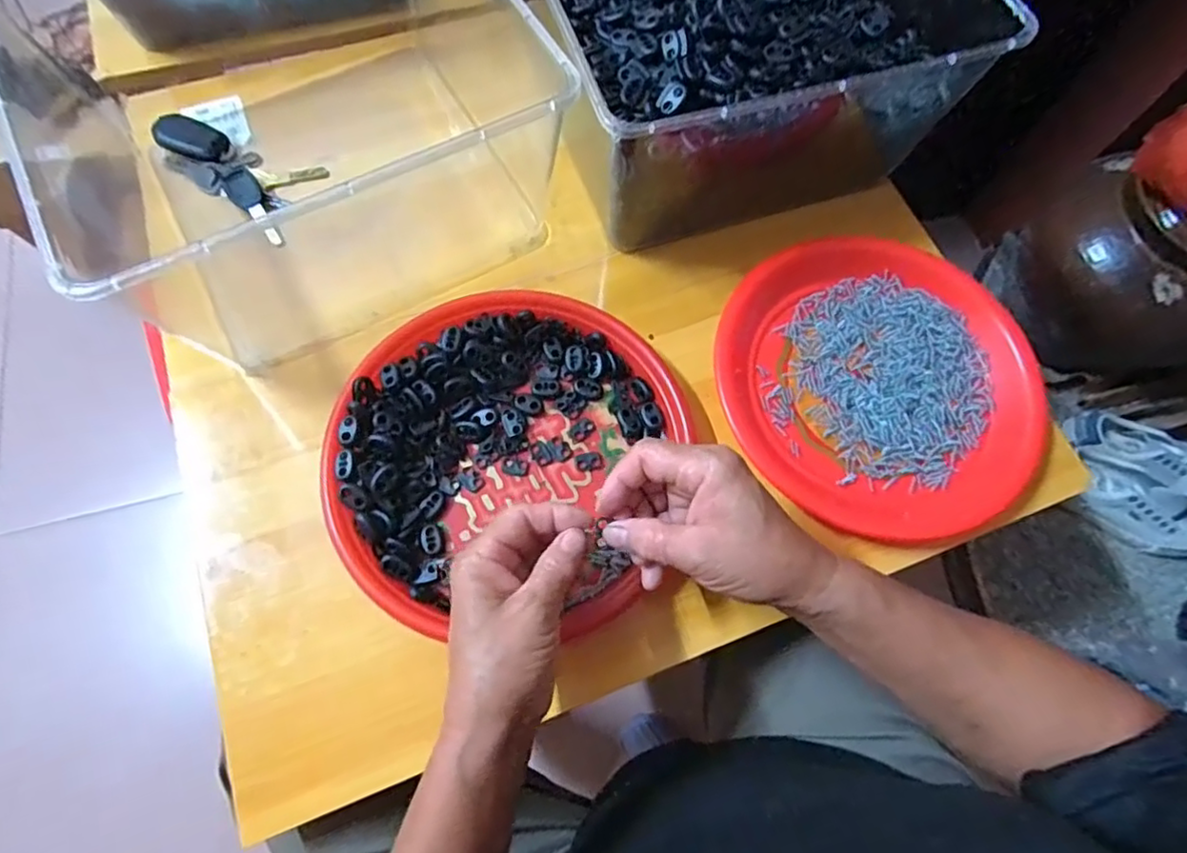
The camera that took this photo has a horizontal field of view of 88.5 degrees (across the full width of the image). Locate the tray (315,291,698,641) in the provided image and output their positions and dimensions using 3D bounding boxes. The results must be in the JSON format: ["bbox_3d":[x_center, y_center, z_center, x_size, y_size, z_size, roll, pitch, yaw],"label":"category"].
[{"bbox_3d":[-0.052,0.021,0.405,0.231,0.030,0.234,1,69,-2],"label":"tray"}]

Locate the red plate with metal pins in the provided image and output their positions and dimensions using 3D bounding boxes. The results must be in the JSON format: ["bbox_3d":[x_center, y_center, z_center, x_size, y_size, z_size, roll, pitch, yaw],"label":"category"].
[{"bbox_3d":[0.208,-0.033,0.439,0.238,0.025,0.212,34,72,10],"label":"red plate with metal pins"}]

